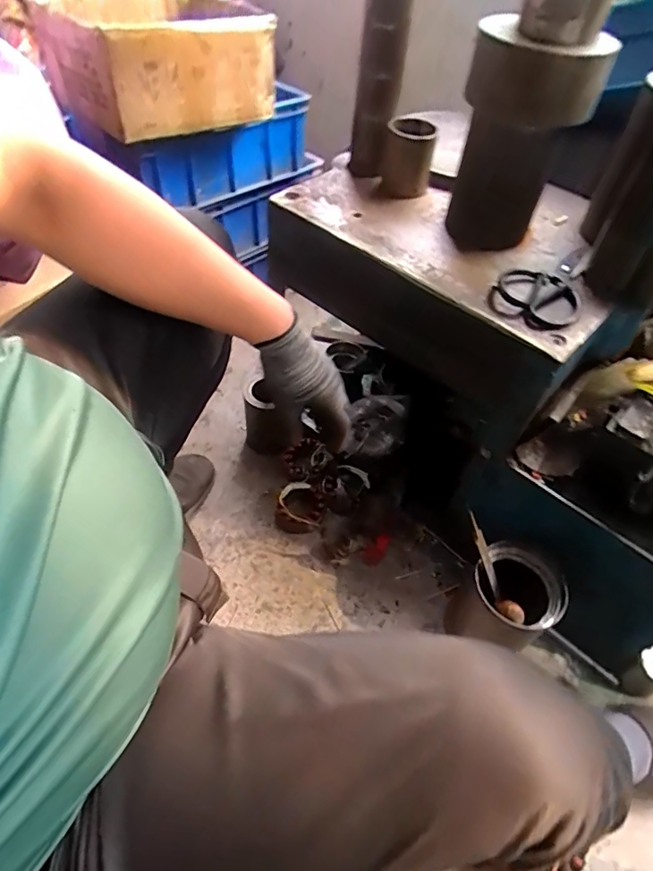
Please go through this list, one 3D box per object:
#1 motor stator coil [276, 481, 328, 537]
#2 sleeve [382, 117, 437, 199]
[{"bbox_3d":[-0.044,0.124,0.892,0.086,0.047,0.079,3,50,-3],"label":"motor stator coil"},{"bbox_3d":[0.116,-0.394,0.743,0.067,0.092,0.052,9,50,1],"label":"sleeve"}]

